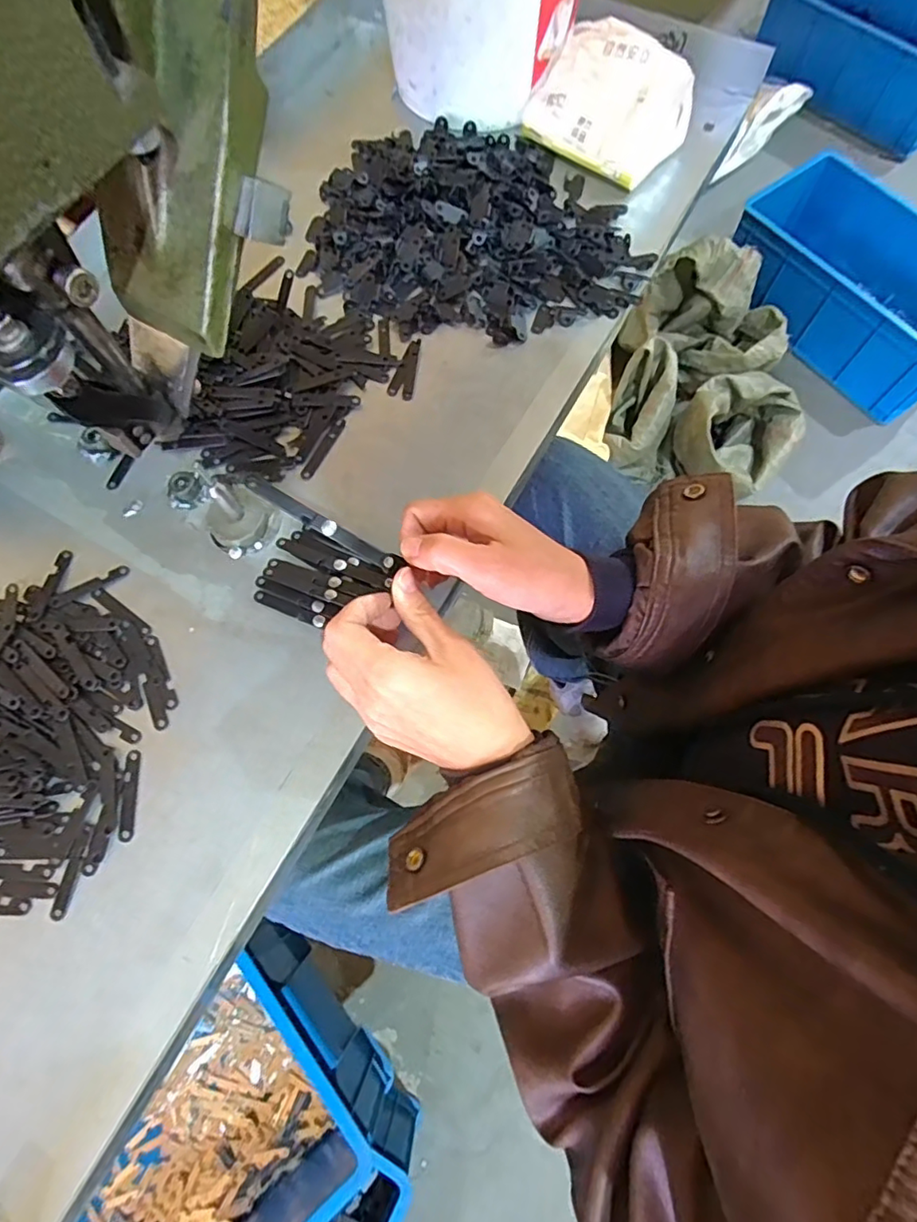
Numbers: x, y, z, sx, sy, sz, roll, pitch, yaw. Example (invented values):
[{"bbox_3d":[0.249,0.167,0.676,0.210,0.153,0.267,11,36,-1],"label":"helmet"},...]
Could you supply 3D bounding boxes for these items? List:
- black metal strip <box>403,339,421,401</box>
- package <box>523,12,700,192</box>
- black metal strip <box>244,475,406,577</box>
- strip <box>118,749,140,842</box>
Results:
[{"bbox_3d":[-0.036,-0.186,0.439,0.008,0.004,0.055,6,72,3],"label":"black metal strip"},{"bbox_3d":[0.124,-0.431,0.472,0.129,0.071,0.071,35,76,11],"label":"package"},{"bbox_3d":[-0.072,-0.046,0.309,0.092,0.005,0.009,30,74,-9],"label":"black metal strip"},{"bbox_3d":[-0.198,0.111,0.344,0.008,0.004,0.052,-5,72,-1],"label":"strip"}]

